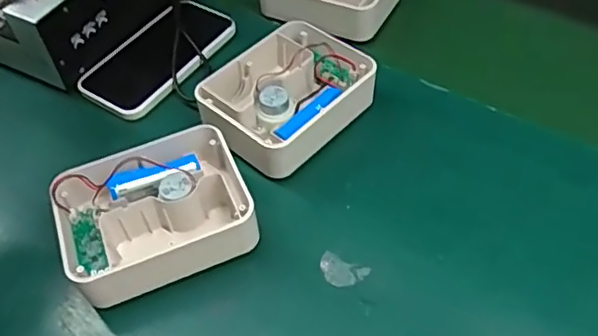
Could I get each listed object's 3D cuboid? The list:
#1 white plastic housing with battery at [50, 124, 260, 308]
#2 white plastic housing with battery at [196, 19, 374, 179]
[{"bbox_3d":[-0.100,0.033,0.420,0.133,0.049,0.104,-23,53,-13],"label":"white plastic housing with battery"},{"bbox_3d":[-0.009,-0.058,0.488,0.104,0.046,0.138,33,61,27],"label":"white plastic housing with battery"}]

